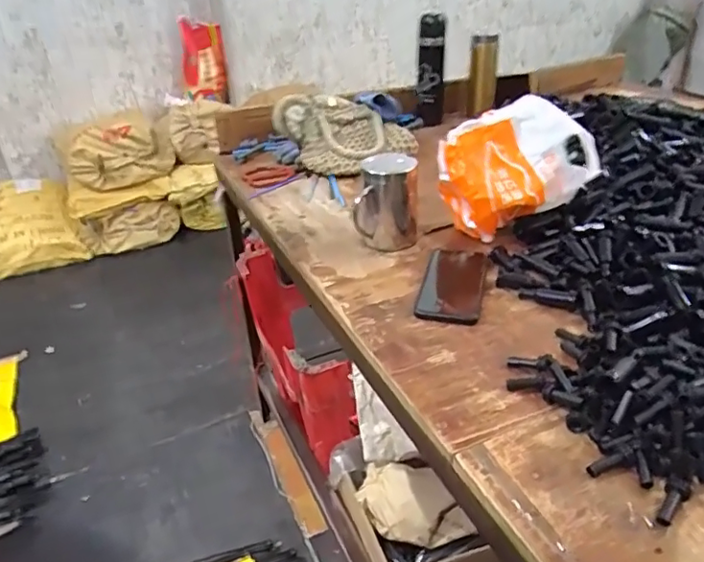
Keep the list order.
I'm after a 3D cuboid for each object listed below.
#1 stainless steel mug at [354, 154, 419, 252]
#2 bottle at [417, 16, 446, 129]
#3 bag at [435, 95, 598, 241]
[{"bbox_3d":[0.050,-0.113,0.793,0.081,0.127,0.091,2,32,8],"label":"stainless steel mug"},{"bbox_3d":[0.177,-0.462,1.242,0.062,0.221,0.070,1,32,6],"label":"bottle"},{"bbox_3d":[0.218,-0.147,0.778,0.205,0.164,0.109,-12,33,-15],"label":"bag"}]

